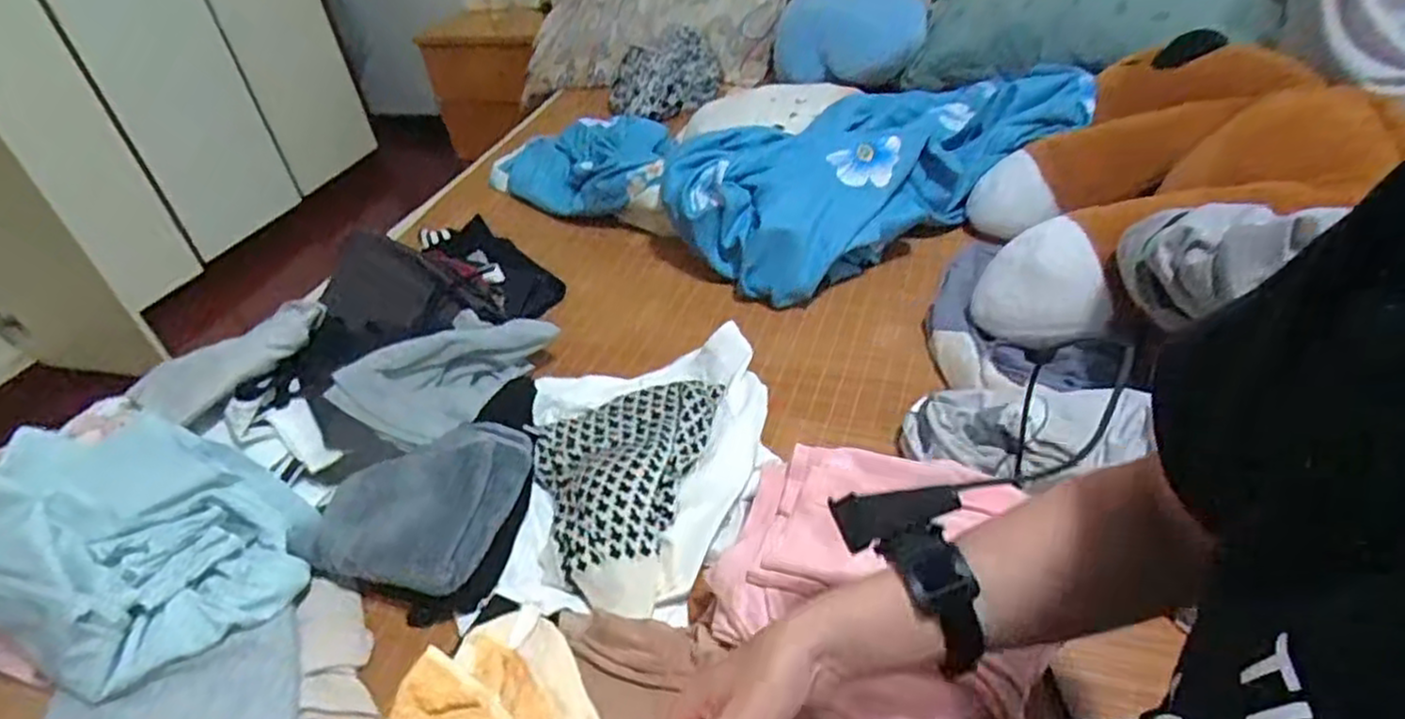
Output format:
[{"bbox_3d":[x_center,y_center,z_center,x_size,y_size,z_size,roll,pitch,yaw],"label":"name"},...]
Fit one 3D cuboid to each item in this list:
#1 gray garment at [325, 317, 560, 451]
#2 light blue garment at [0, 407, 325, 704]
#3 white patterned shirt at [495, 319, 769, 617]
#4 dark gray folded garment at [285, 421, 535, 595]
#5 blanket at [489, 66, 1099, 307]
[{"bbox_3d":[-0.289,0.011,0.868,0.090,0.103,0.261,25,50,33],"label":"gray garment"},{"bbox_3d":[-0.529,0.166,0.668,0.286,0.110,0.221,9,43,18],"label":"light blue garment"},{"bbox_3d":[-0.063,0.105,0.761,0.264,0.077,0.344,-4,40,4],"label":"white patterned shirt"},{"bbox_3d":[-0.281,0.133,0.719,0.194,0.059,0.172,7,42,16],"label":"dark gray folded garment"},{"bbox_3d":[0.124,-0.405,1.274,0.741,0.137,0.792,-32,46,-26],"label":"blanket"}]

